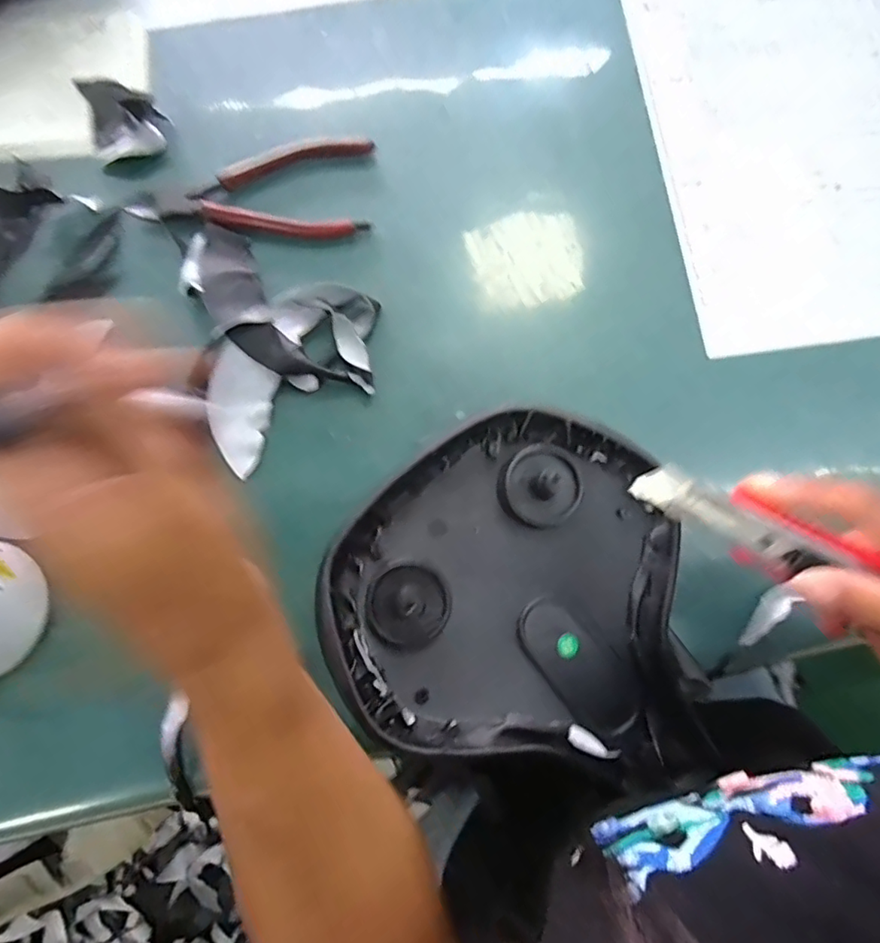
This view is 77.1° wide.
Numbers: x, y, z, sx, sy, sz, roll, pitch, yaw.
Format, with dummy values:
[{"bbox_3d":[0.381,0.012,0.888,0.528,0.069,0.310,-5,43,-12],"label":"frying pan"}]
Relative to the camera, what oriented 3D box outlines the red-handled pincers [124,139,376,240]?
[{"bbox_3d":[-0.120,-0.183,0.357,0.148,0.011,0.067,0,78,-2],"label":"red-handled pincers"}]

